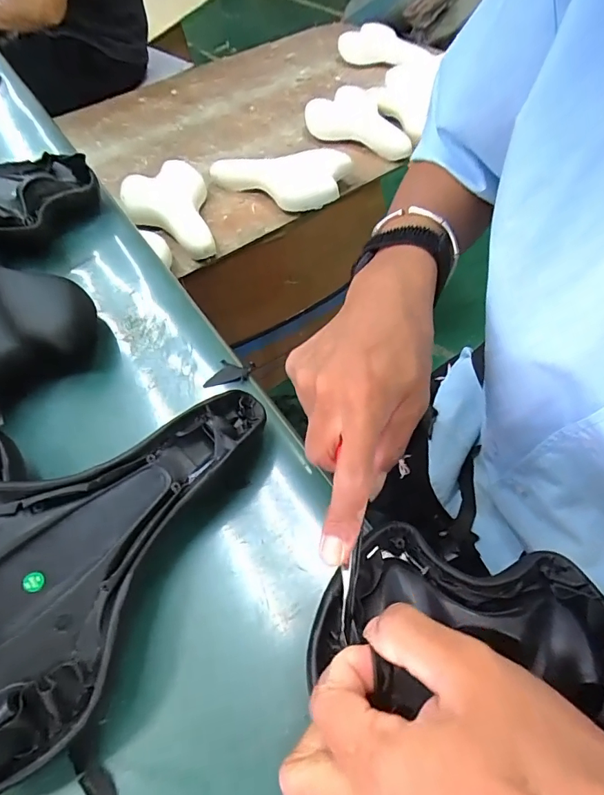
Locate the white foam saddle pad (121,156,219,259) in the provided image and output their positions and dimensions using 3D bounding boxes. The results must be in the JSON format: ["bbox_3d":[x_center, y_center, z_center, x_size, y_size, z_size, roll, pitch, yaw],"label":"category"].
[{"bbox_3d":[-0.241,-0.338,0.781,0.146,0.052,0.280,-13,54,-3],"label":"white foam saddle pad"}]

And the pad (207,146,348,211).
[{"bbox_3d":[-0.044,-0.398,0.804,0.263,0.046,0.163,-2,55,5],"label":"pad"}]

